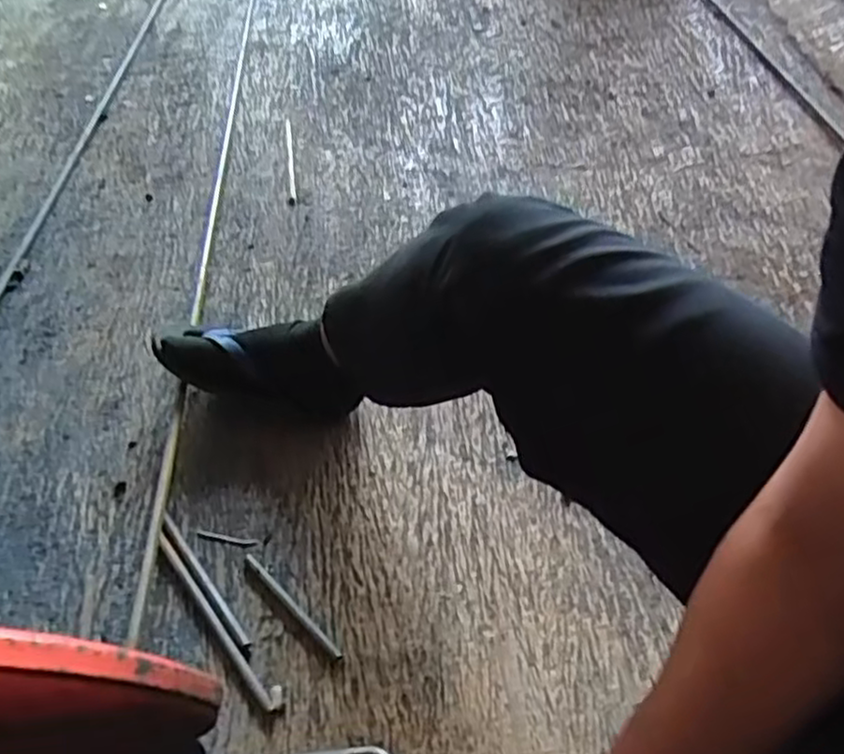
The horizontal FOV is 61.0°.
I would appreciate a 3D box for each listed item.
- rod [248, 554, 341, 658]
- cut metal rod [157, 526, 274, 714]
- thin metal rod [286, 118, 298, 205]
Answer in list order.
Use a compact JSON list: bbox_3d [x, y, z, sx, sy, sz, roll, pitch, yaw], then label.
[{"bbox_3d":[-0.136,0.236,0.741,0.146,0.008,0.012,37,59,27],"label":"rod"},{"bbox_3d":[-0.215,0.243,0.733,0.014,0.012,0.223,-32,57,-24],"label":"cut metal rod"},{"bbox_3d":[-0.224,-0.375,1.226,0.010,0.012,0.241,-7,50,-6],"label":"thin metal rod"}]

